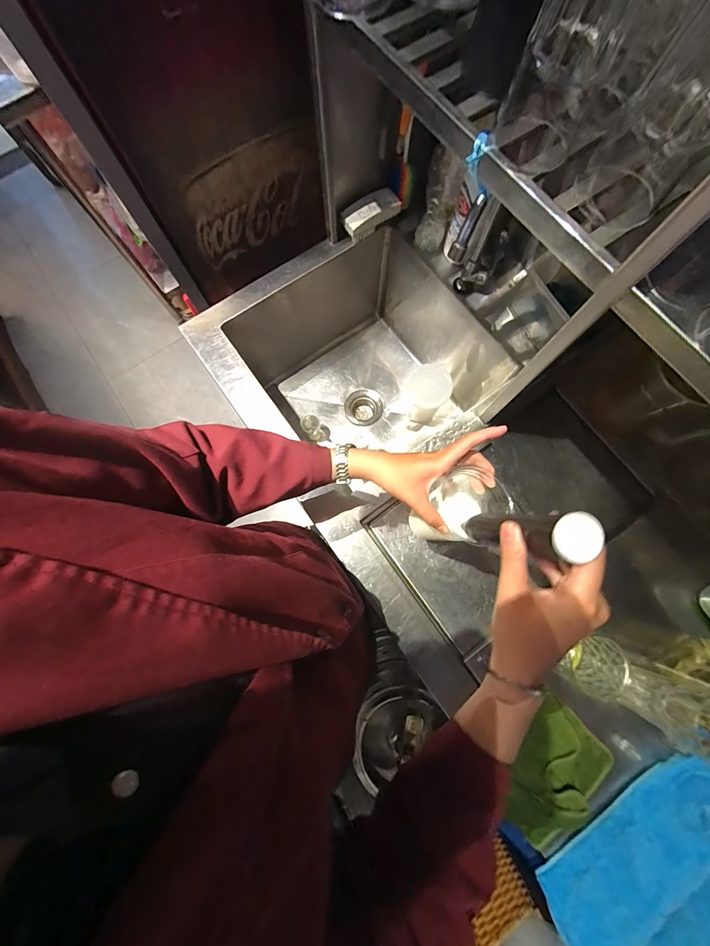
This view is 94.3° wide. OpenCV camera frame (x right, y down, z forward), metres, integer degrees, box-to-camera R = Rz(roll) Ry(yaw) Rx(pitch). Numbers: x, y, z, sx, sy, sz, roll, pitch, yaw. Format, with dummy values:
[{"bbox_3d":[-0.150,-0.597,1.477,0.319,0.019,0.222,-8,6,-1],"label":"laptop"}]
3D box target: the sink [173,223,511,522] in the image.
[{"bbox_3d":[0.017,-0.248,0.846,0.579,0.332,0.506,-38,80,-7],"label":"sink"}]

